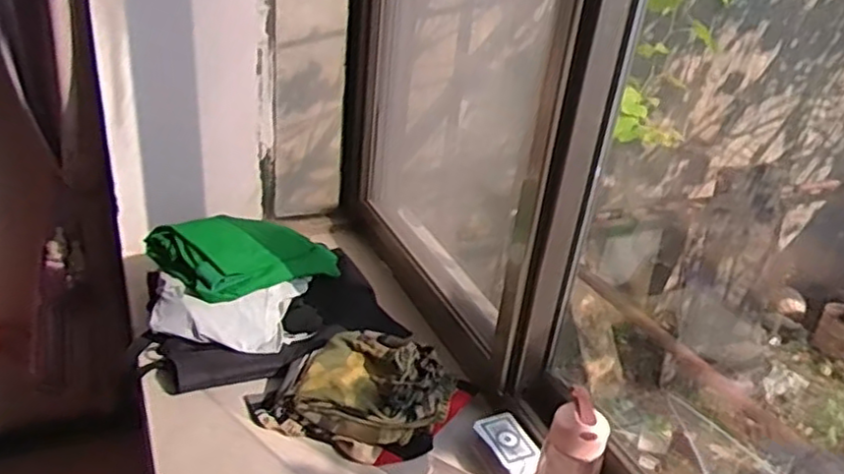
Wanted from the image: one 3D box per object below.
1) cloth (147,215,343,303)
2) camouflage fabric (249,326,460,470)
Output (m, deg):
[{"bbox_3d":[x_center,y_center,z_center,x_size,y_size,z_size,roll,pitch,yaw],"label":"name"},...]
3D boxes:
[{"bbox_3d":[-0.271,0.026,1.104,0.295,0.070,0.151,-11,48,-44],"label":"cloth"},{"bbox_3d":[-0.083,0.210,0.931,0.235,0.079,0.171,16,30,16],"label":"camouflage fabric"}]

